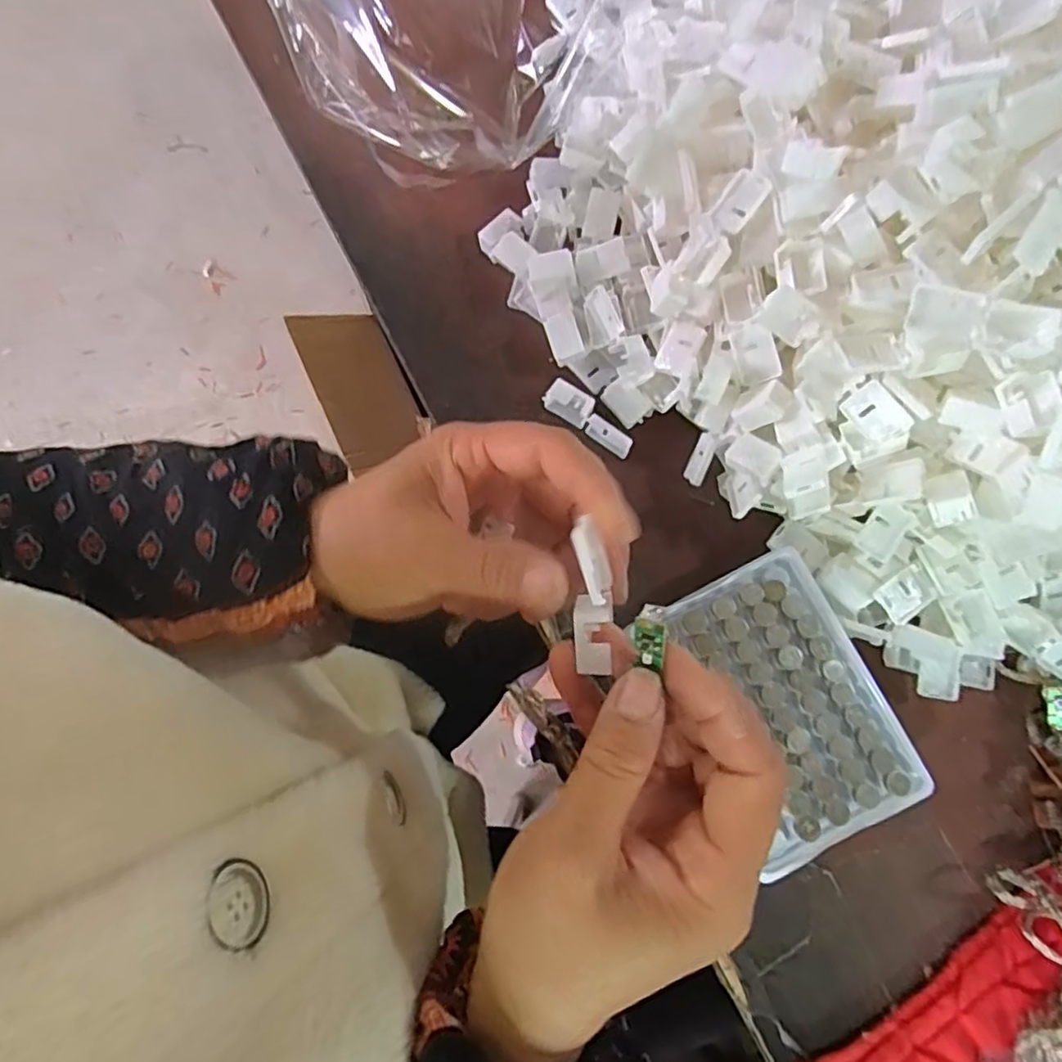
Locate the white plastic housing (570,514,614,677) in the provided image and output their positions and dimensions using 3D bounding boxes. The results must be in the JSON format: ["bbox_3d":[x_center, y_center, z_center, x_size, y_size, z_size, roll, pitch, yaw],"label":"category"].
[{"bbox_3d":[0.021,0.023,0.225,0.014,0.011,0.051,-3,86,0],"label":"white plastic housing"}]

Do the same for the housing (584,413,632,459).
[{"bbox_3d":[0.043,-0.053,0.362,0.027,0.011,0.010,33,81,7],"label":"housing"}]

